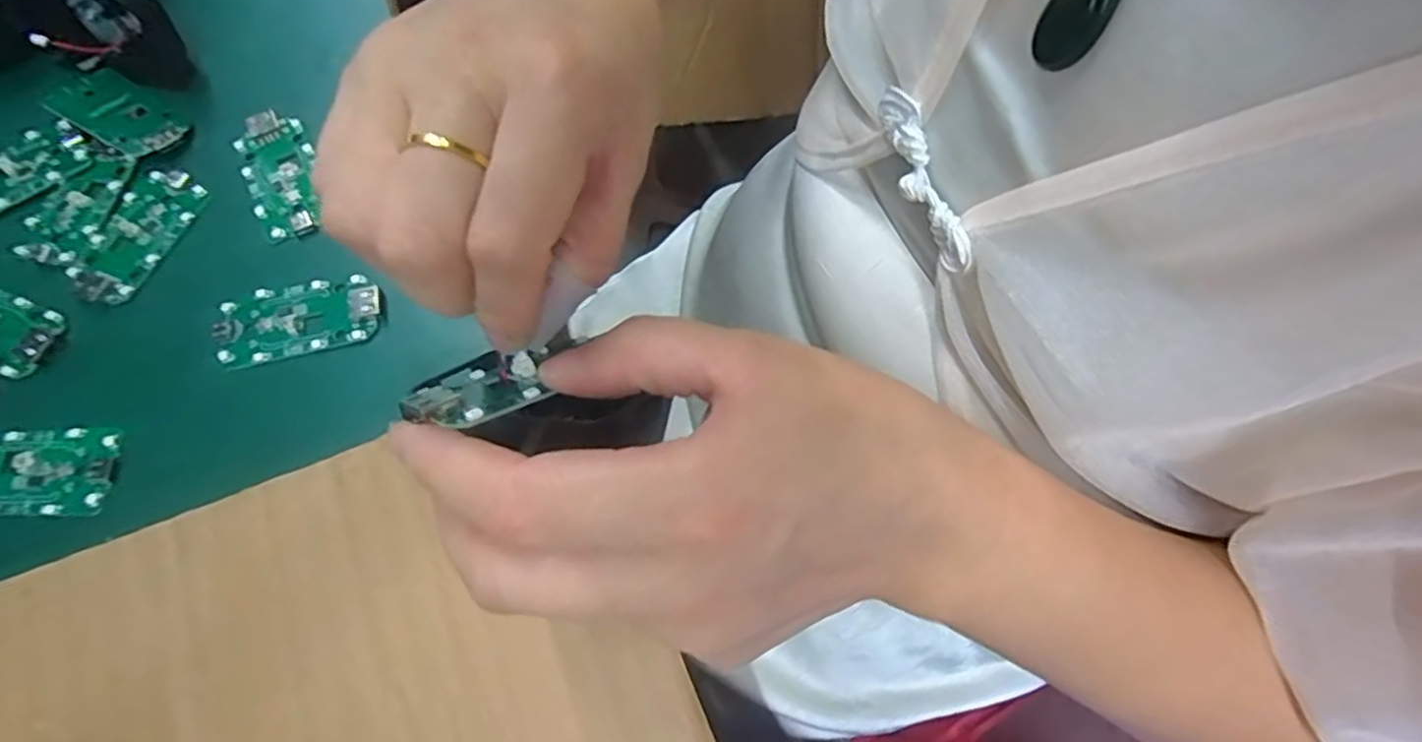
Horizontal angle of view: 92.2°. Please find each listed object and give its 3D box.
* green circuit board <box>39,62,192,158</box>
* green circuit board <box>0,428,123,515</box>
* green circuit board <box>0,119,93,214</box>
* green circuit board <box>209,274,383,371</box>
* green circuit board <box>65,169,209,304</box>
[{"bbox_3d":[-0.263,-0.116,0.300,0.063,0.008,0.030,31,71,11],"label":"green circuit board"},{"bbox_3d":[-0.249,0.036,0.247,0.063,0.005,0.030,-2,68,-2],"label":"green circuit board"},{"bbox_3d":[-0.300,-0.084,0.291,0.062,0.004,0.032,-41,74,-16],"label":"green circuit board"},{"bbox_3d":[-0.162,-0.022,0.269,0.063,0.005,0.032,-12,69,-6],"label":"green circuit board"},{"bbox_3d":[-0.239,-0.057,0.283,0.032,0.004,0.061,20,69,7],"label":"green circuit board"}]

